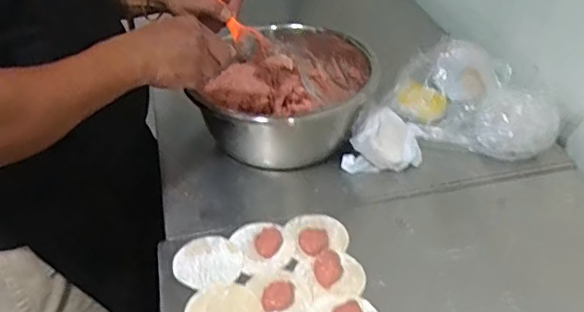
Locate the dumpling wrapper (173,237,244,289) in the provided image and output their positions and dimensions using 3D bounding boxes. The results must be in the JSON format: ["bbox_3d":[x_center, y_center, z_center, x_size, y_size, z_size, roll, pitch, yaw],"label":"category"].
[{"bbox_3d":[-0.106,0.130,0.720,0.079,0.004,0.081,-2,39,1],"label":"dumpling wrapper"}]

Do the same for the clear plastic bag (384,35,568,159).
[{"bbox_3d":[0.287,-0.091,0.916,0.253,0.094,0.184,10,40,15],"label":"clear plastic bag"}]

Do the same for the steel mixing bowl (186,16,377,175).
[{"bbox_3d":[-0.004,-0.115,0.885,0.236,0.164,0.224,-1,38,1],"label":"steel mixing bowl"}]

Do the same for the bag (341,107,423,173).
[{"bbox_3d":[0.137,-0.022,0.870,0.117,0.073,0.083,3,39,6],"label":"bag"}]

